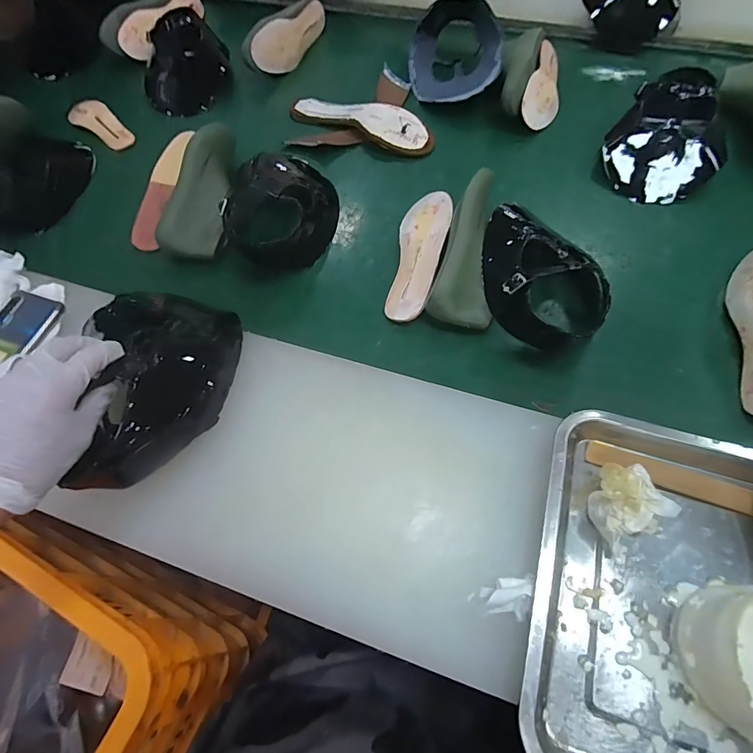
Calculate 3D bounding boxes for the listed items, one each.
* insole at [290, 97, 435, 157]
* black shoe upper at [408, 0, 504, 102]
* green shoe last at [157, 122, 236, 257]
[{"bbox_3d":[-0.026,-0.435,0.708,0.260,0.017,0.098,19,64,13],"label":"insole"},{"bbox_3d":[0.139,-0.583,0.748,0.162,0.077,0.204,7,62,6],"label":"black shoe upper"},{"bbox_3d":[-0.248,-0.271,0.613,0.074,0.079,0.220,5,62,5],"label":"green shoe last"}]

